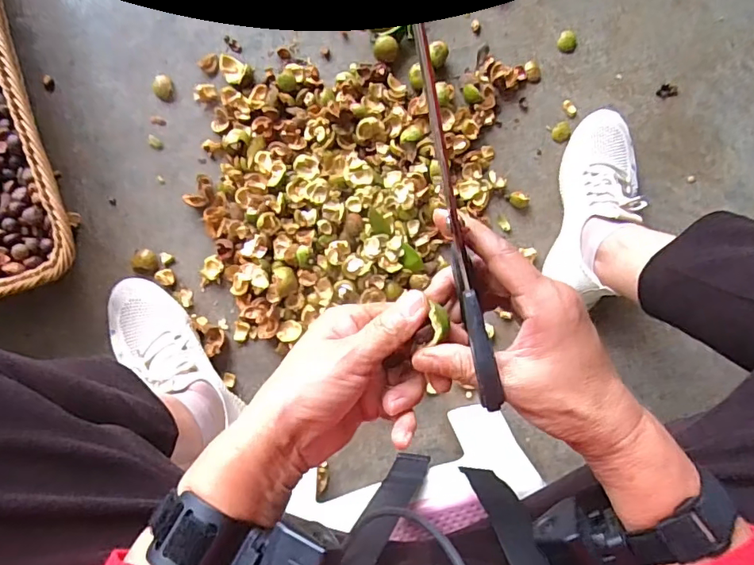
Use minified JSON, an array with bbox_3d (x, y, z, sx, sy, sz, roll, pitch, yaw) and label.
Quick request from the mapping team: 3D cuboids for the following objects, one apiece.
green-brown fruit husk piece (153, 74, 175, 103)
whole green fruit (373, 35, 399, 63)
[{"bbox_3d":[-0.263,-0.240,0.625,0.023,0.012,0.030,1,89,-3],"label":"green-brown fruit husk piece"},{"bbox_3d":[0.011,-0.287,0.628,0.031,0.025,0.028,7,88,-3],"label":"whole green fruit"}]

